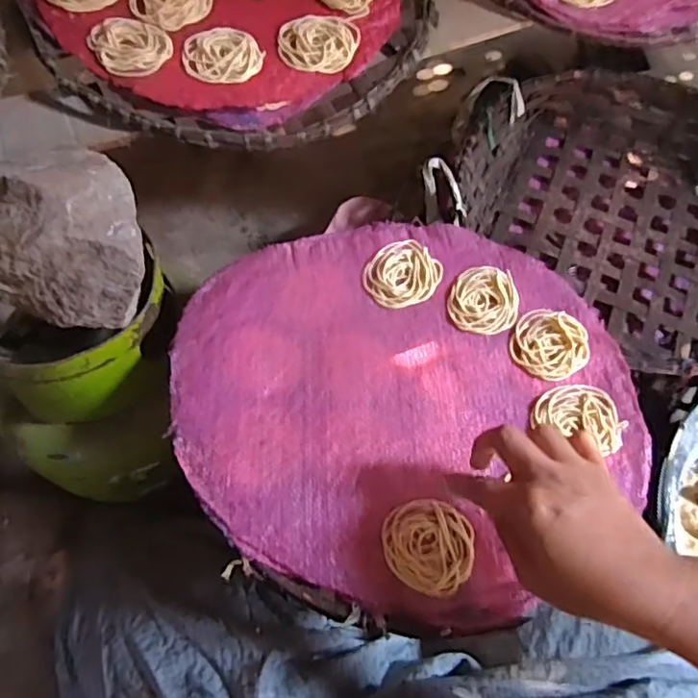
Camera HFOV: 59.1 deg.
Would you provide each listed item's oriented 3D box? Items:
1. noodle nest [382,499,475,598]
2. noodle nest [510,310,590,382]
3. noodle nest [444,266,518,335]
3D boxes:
[{"bbox_3d":[0.057,0.140,0.437,0.062,0.006,0.064,0,62,1],"label":"noodle nest"},{"bbox_3d":[0.170,-0.005,0.517,0.061,0.008,0.064,0,62,1],"label":"noodle nest"},{"bbox_3d":[0.118,-0.043,0.539,0.059,0.010,0.063,9,63,5],"label":"noodle nest"}]

